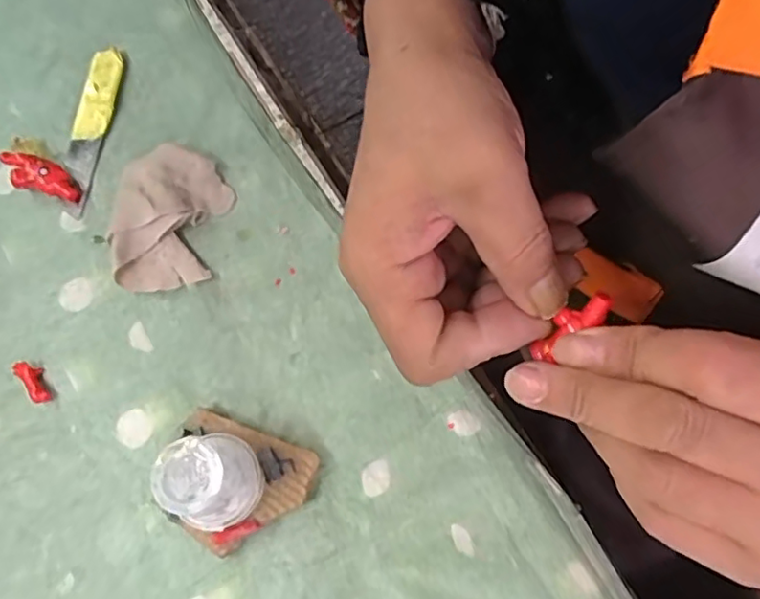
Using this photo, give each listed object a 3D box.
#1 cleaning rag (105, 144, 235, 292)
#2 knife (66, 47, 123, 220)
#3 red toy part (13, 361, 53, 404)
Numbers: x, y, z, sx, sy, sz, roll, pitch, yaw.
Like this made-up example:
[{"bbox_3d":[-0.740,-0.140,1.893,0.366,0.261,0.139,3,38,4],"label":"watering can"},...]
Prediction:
[{"bbox_3d":[-0.108,-0.043,0.309,0.056,0.016,0.075,1,70,2],"label":"cleaning rag"},{"bbox_3d":[-0.162,-0.095,0.333,0.020,0.008,0.101,7,70,4],"label":"knife"},{"bbox_3d":[-0.165,0.039,0.288,0.010,0.007,0.023,-38,74,-12],"label":"red toy part"}]

